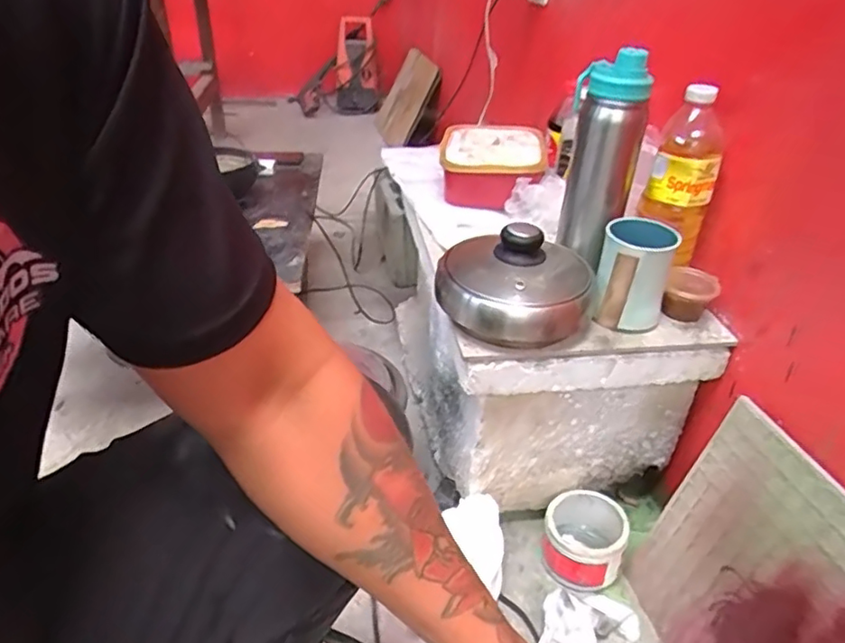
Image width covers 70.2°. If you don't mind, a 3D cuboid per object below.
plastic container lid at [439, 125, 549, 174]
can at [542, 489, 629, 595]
[{"bbox_3d":[0.115,-0.275,0.957,0.170,0.034,0.178,2,32,-1],"label":"plastic container lid"},{"bbox_3d":[0.215,0.294,0.809,0.101,0.077,0.106,2,32,-1],"label":"can"}]

